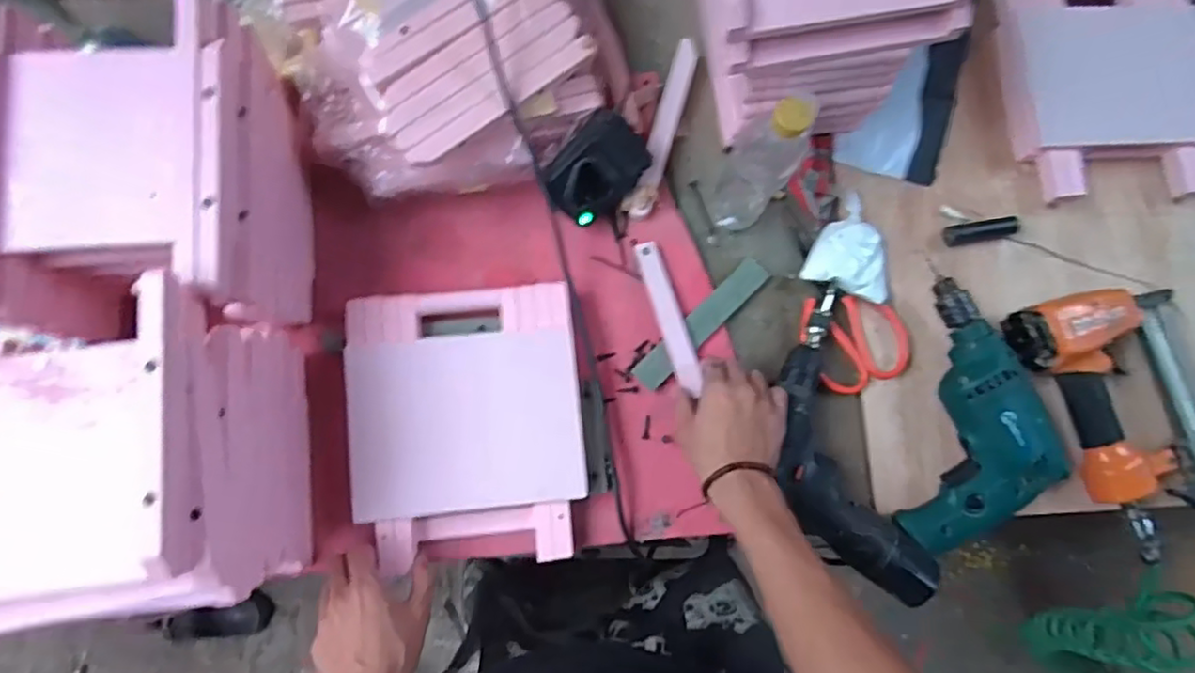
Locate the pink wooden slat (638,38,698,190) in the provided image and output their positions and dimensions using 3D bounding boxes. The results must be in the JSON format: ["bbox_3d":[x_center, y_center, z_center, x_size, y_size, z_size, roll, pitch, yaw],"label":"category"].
[{"bbox_3d":[0.073,-0.228,0.669,0.026,0.022,0.165,17,81,0],"label":"pink wooden slat"}]

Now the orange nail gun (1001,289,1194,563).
[{"bbox_3d":[0.523,0.070,0.624,0.170,0.061,0.255,-21,83,-6],"label":"orange nail gun"}]

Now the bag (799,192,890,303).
[{"bbox_3d":[0.266,-0.093,0.652,0.081,0.031,0.101,23,81,1],"label":"bag"}]

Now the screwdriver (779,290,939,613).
[{"bbox_3d":[0.222,0.103,0.602,0.113,0.060,0.290,-15,82,-5],"label":"screwdriver"}]

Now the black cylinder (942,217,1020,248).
[{"bbox_3d":[0.403,-0.111,0.671,0.087,0.023,0.020,-12,82,-4],"label":"black cylinder"}]

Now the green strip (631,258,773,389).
[{"bbox_3d":[0.107,-0.015,0.643,0.173,0.006,0.029,-44,85,-8],"label":"green strip"}]

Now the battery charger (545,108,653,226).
[{"bbox_3d":[-0.002,-0.165,0.632,0.108,0.041,0.082,-43,127,8],"label":"battery charger"}]

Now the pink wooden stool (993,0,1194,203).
[{"bbox_3d":[0.549,-0.277,0.698,0.207,0.045,0.261,-3,81,-3],"label":"pink wooden stool"}]

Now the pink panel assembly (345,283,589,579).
[{"bbox_3d":[-0.118,0.081,0.592,0.204,0.032,0.240,-5,81,-3],"label":"pink panel assembly"}]

